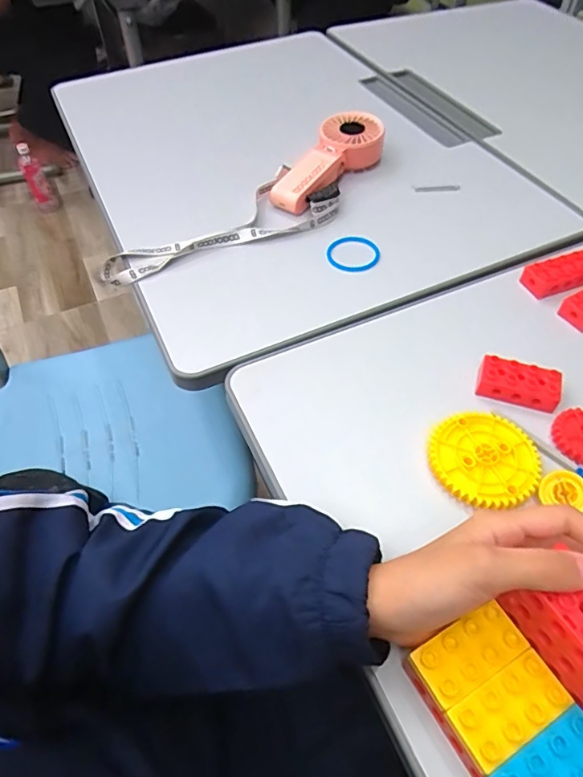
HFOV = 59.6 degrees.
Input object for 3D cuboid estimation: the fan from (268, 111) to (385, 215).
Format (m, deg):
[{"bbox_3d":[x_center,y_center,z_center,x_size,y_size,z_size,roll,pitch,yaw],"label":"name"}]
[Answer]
[{"bbox_3d":[0.044,-0.278,0.620,0.072,0.045,0.175,32,59,23],"label":"fan"}]

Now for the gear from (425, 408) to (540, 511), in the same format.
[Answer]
[{"bbox_3d":[0.147,0.052,0.384,0.080,0.008,0.076,0,52,0],"label":"gear"}]

